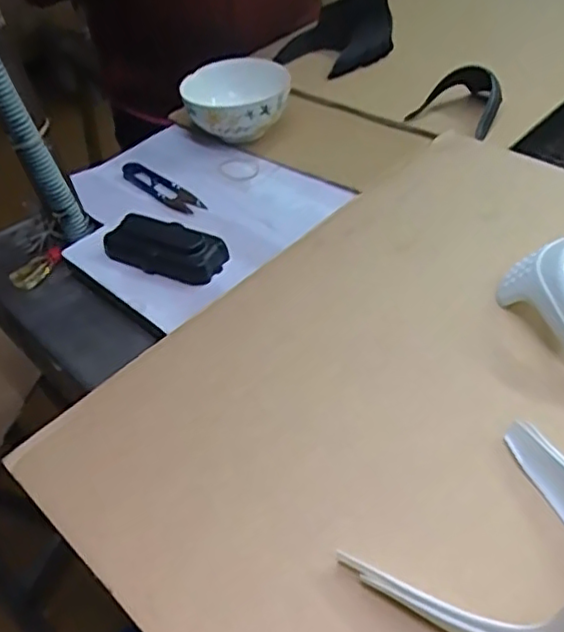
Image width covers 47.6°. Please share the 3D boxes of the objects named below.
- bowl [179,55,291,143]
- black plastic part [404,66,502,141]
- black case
[{"bbox_3d":[-0.046,-0.227,0.698,0.116,0.060,0.107,-10,44,-4],"label":"bowl"},{"bbox_3d":[0.192,-0.228,0.671,0.092,0.039,0.084,31,55,32],"label":"black plastic part"},{"bbox_3d":[-0.105,-0.060,0.566,0.112,0.024,0.044,17,49,22],"label":"black case"}]

